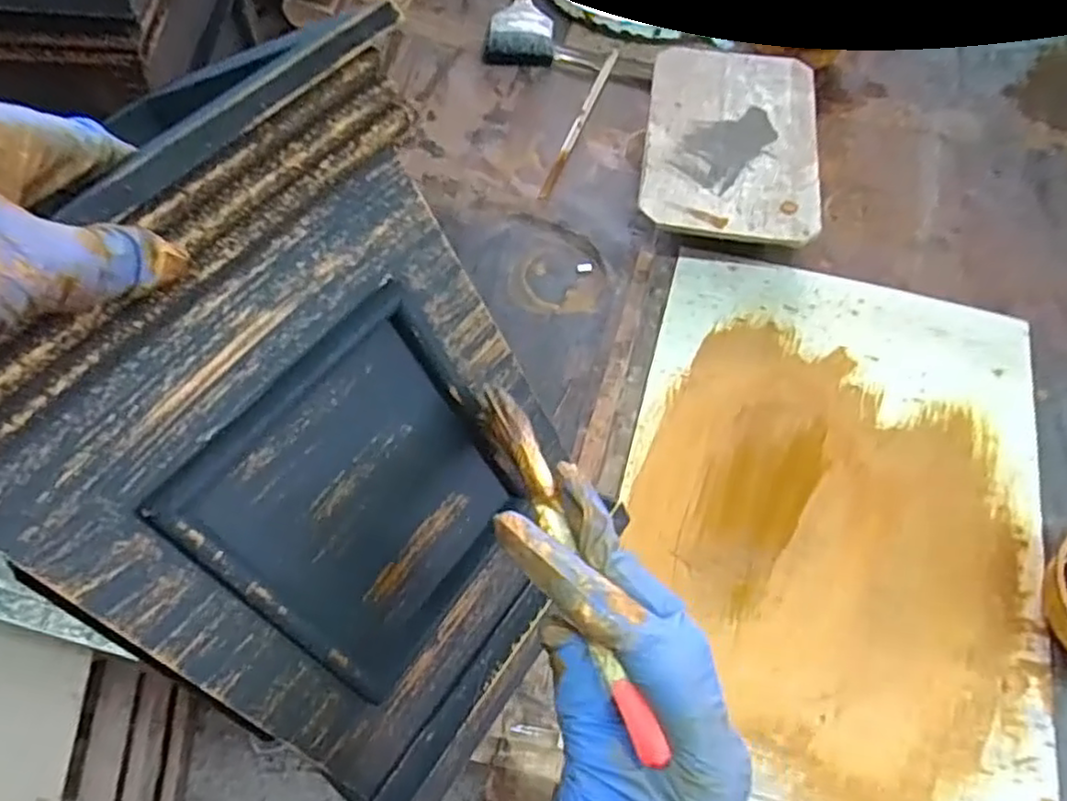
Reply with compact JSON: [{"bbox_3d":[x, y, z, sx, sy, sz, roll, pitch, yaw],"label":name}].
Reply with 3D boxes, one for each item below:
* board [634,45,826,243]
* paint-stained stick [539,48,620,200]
[{"bbox_3d":[0.187,-0.249,0.659,0.158,0.010,0.242,9,63,3],"label":"board"},{"bbox_3d":[0.049,-0.298,0.743,0.012,0.013,0.224,20,64,10],"label":"paint-stained stick"}]

